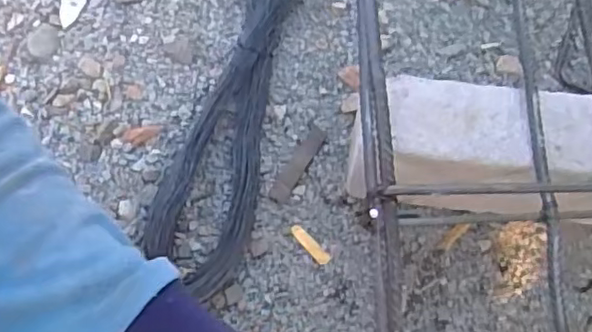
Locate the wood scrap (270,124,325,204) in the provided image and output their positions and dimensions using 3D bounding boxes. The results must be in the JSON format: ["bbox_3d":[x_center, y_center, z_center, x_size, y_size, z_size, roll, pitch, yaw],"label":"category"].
[{"bbox_3d":[0.001,-0.002,0.729,0.021,0.009,0.103,30,79,6],"label":"wood scrap"}]

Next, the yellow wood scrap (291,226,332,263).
[{"bbox_3d":[0.016,0.091,0.704,0.055,0.005,0.015,44,81,8],"label":"yellow wood scrap"}]

